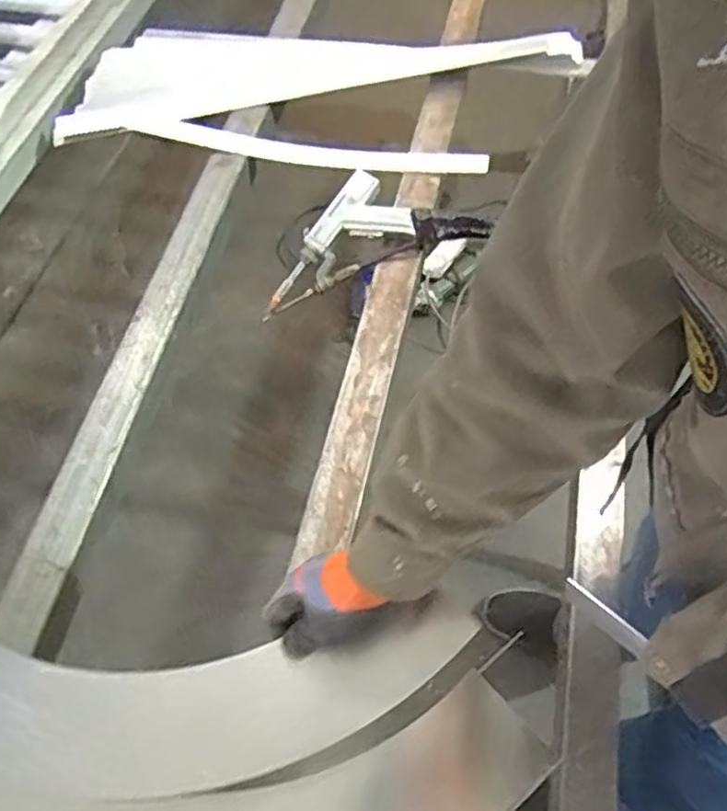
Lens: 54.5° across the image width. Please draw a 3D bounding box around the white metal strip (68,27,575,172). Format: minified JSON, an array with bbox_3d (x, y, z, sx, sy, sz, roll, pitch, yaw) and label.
[{"bbox_3d":[-0.095,-0.555,1.220,0.837,0.085,0.379,9,58,8],"label":"white metal strip"}]

